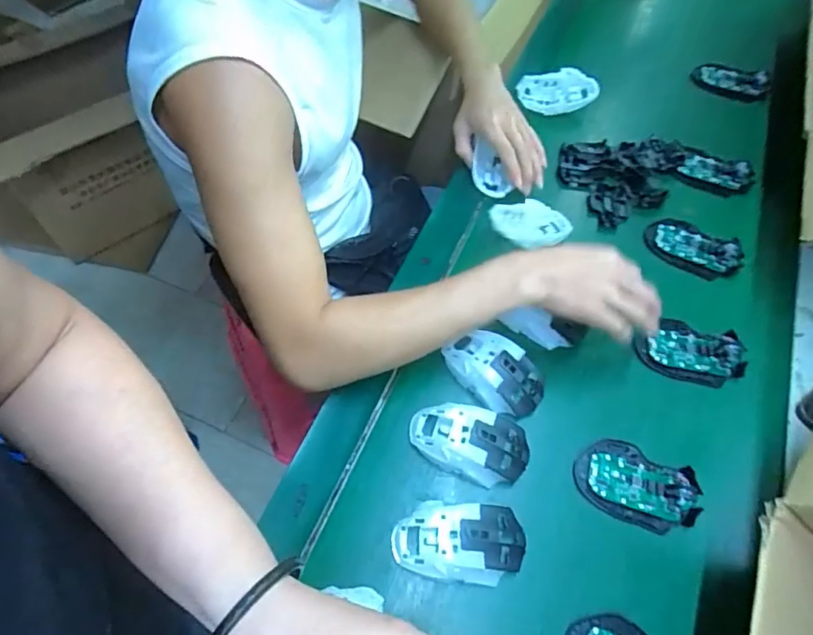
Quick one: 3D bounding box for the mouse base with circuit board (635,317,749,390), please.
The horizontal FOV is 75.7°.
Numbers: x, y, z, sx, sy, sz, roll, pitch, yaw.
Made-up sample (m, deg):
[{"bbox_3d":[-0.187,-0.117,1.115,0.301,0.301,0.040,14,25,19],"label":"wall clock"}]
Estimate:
[{"bbox_3d":[0.317,0.036,0.586,0.119,0.017,0.070,15,61,7],"label":"mouse base with circuit board"}]

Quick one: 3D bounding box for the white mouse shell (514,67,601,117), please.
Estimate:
[{"bbox_3d":[0.223,-0.333,0.771,0.117,0.023,0.062,-4,101,8],"label":"white mouse shell"}]

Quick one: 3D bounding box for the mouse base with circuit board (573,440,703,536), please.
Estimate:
[{"bbox_3d":[0.225,0.162,0.507,0.115,0.017,0.072,25,62,12],"label":"mouse base with circuit board"}]

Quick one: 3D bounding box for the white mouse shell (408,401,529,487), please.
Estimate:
[{"bbox_3d":[0.062,0.123,0.517,0.118,0.047,0.070,16,61,2],"label":"white mouse shell"}]

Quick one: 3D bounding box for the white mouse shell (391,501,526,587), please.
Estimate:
[{"bbox_3d":[0.047,0.204,0.473,0.116,0.053,0.066,8,61,-3],"label":"white mouse shell"}]

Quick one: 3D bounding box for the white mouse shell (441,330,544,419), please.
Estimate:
[{"bbox_3d":[0.091,0.056,0.554,0.116,0.040,0.066,38,64,14],"label":"white mouse shell"}]

